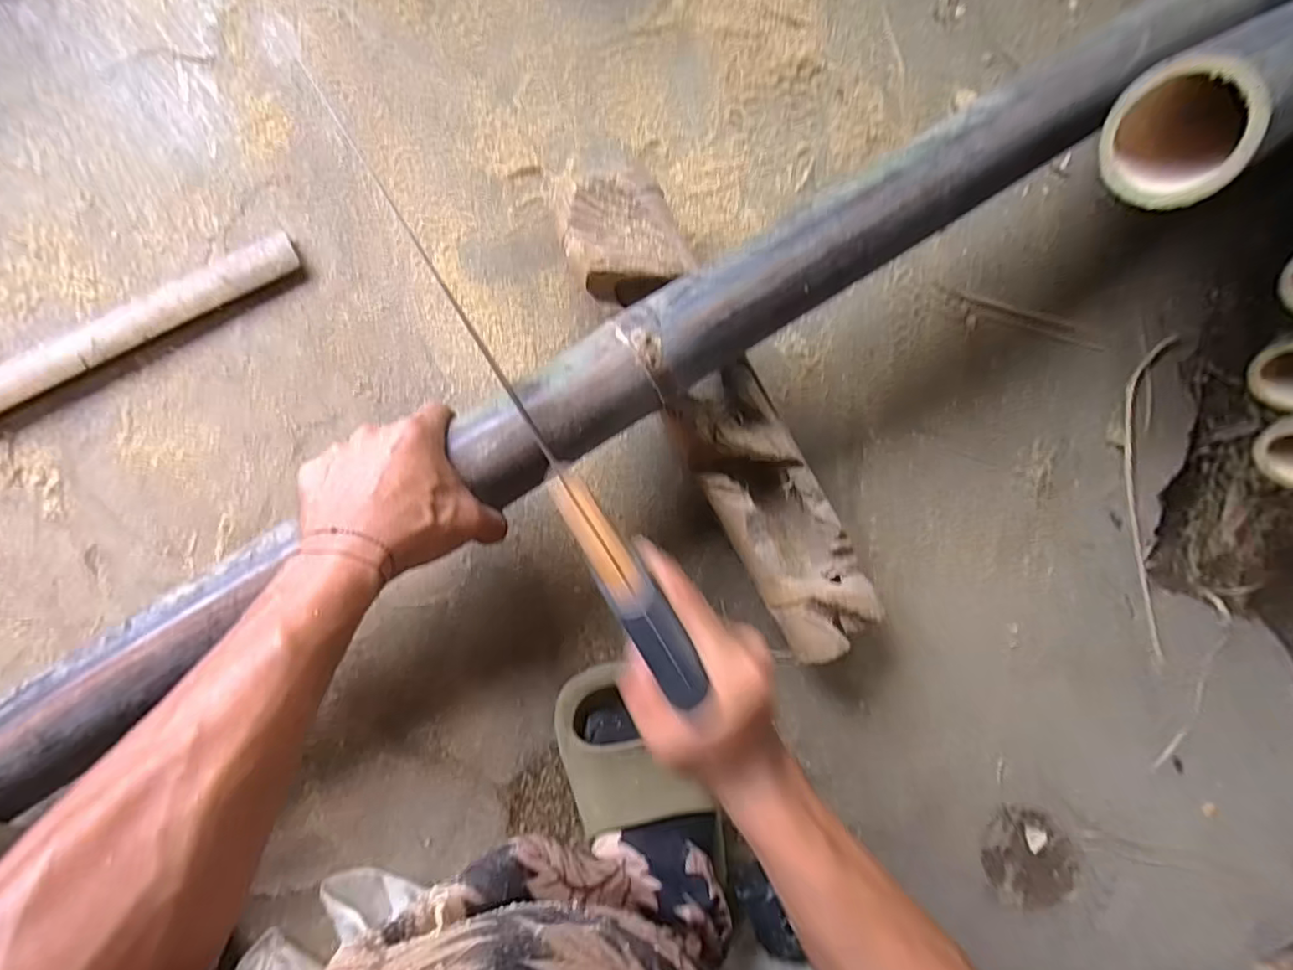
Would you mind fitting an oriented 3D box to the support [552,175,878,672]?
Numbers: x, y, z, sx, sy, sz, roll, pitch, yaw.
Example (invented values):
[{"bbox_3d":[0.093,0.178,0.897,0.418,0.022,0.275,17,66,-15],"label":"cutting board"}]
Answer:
[{"bbox_3d":[0.057,-0.046,0.458,0.082,0.075,0.388,-31,92,-8],"label":"support"}]

